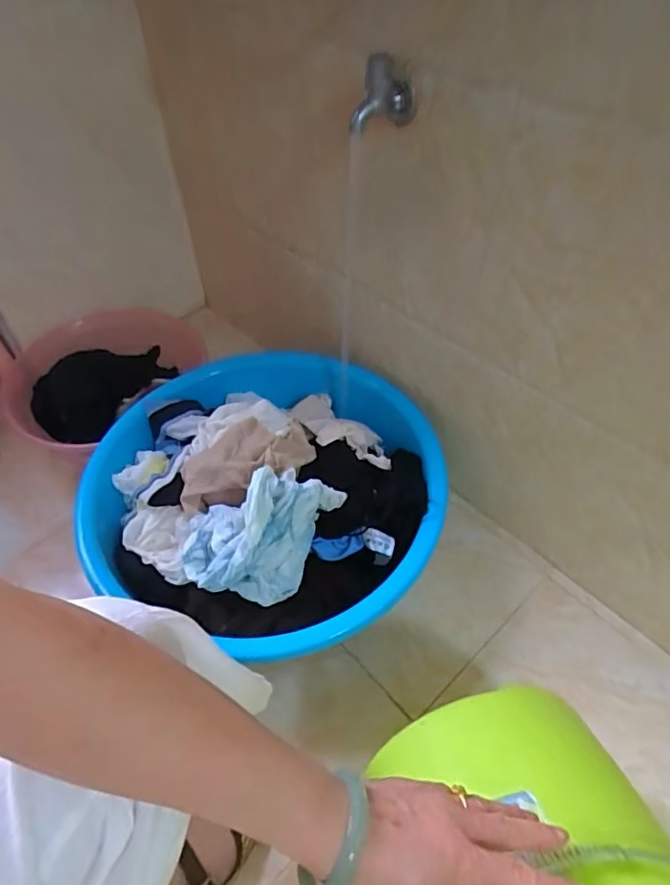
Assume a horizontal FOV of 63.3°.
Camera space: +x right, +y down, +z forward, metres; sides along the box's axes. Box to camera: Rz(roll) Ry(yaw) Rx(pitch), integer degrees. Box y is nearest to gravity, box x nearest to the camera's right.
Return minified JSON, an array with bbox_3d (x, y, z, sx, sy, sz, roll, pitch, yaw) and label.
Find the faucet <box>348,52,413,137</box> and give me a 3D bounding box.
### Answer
[{"bbox_3d":[0.051,-0.368,0.574,0.064,0.065,0.050,4,48,7],"label":"faucet"}]

